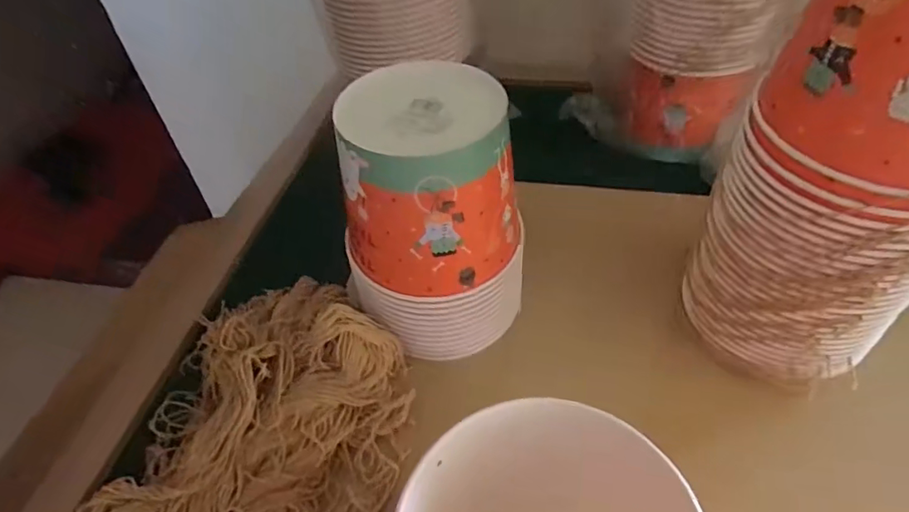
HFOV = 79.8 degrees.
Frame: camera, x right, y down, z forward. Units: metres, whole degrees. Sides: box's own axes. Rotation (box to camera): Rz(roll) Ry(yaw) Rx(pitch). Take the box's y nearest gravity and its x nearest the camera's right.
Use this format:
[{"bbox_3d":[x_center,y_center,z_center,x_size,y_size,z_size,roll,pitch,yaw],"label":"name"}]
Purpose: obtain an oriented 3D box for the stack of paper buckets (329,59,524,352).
[{"bbox_3d":[-0.019,-0.028,0.464,0.125,0.222,0.139,31,56,29],"label":"stack of paper buckets"}]

